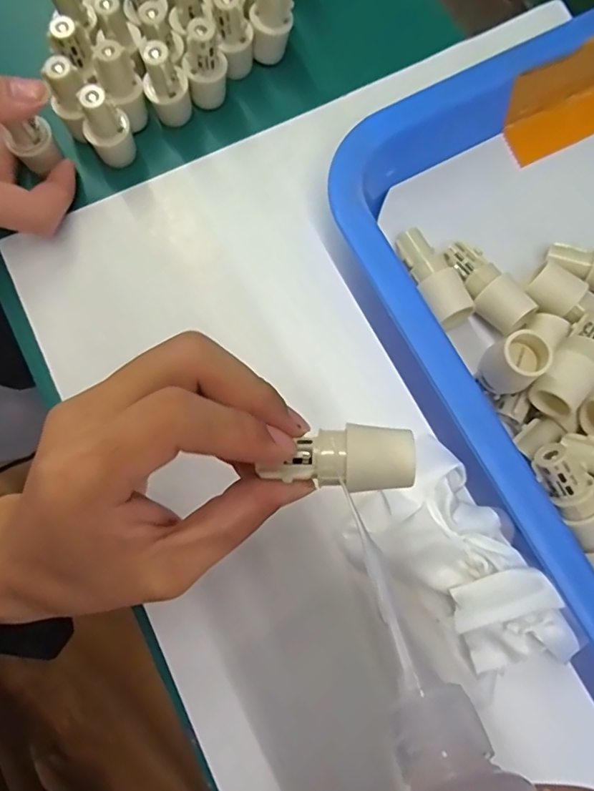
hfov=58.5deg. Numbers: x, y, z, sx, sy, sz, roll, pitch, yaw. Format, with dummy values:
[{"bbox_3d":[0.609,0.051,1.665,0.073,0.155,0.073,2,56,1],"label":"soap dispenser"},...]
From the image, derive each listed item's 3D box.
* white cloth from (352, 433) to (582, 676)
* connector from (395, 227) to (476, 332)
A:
[{"bbox_3d":[0.076,0.073,0.236,0.052,0.032,0.099,-35,80,-9],"label":"white cloth"},{"bbox_3d":[0.068,-0.061,0.268,0.019,0.019,0.053,-25,78,-7],"label":"connector"}]

